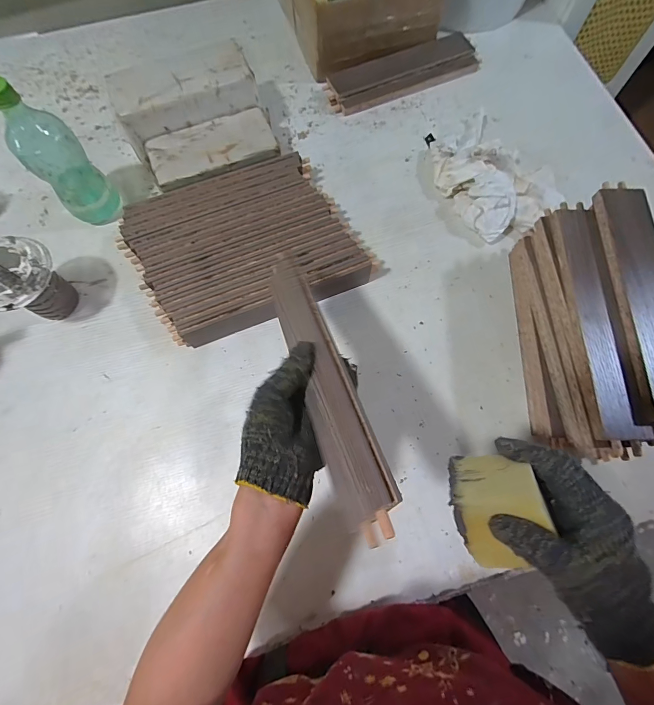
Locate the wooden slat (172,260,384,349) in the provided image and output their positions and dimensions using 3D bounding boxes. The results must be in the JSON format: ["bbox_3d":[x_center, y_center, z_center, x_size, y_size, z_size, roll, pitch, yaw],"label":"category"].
[{"bbox_3d":[-0.069,-0.072,0.523,0.302,0.049,0.015,-21,74,-6],"label":"wooden slat"}]

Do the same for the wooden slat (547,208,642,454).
[{"bbox_3d":[0.311,-0.041,0.415,0.041,0.023,0.299,0,72,0],"label":"wooden slat"}]

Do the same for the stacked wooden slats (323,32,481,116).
[{"bbox_3d":[0.144,-0.532,0.675,0.300,0.034,0.072,-23,74,-7],"label":"stacked wooden slats"}]

